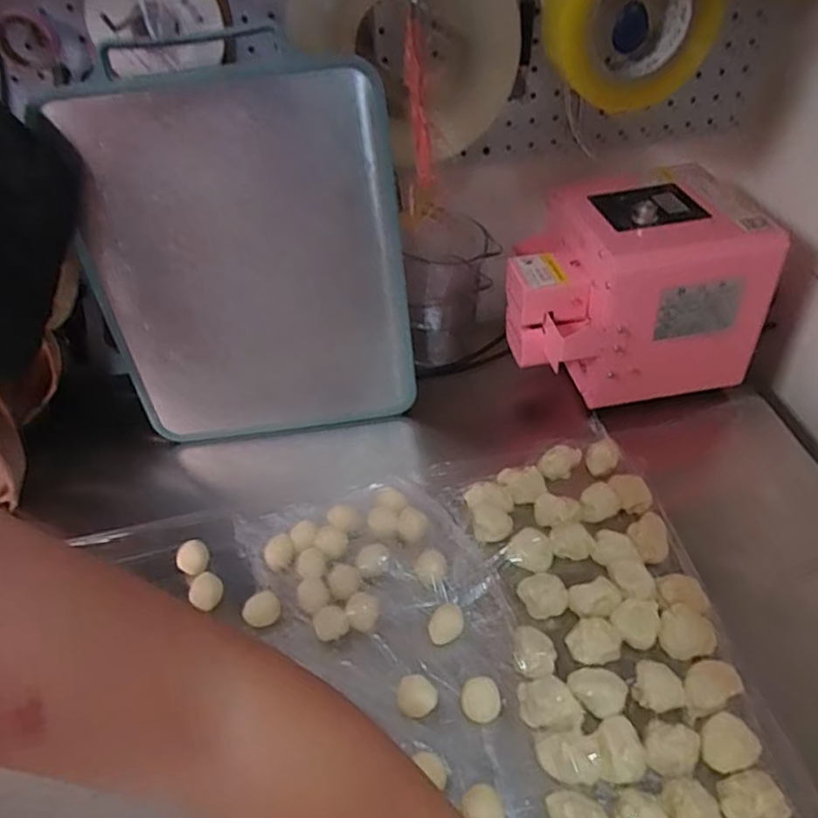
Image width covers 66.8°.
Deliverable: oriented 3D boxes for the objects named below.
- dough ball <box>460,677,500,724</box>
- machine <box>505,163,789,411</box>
[{"bbox_3d":[0.051,0.208,0.441,0.028,0.019,0.026,-3,43,3],"label":"dough ball"},{"bbox_3d":[0.219,-0.126,0.646,0.225,0.175,0.160,-8,43,-2],"label":"machine"}]

